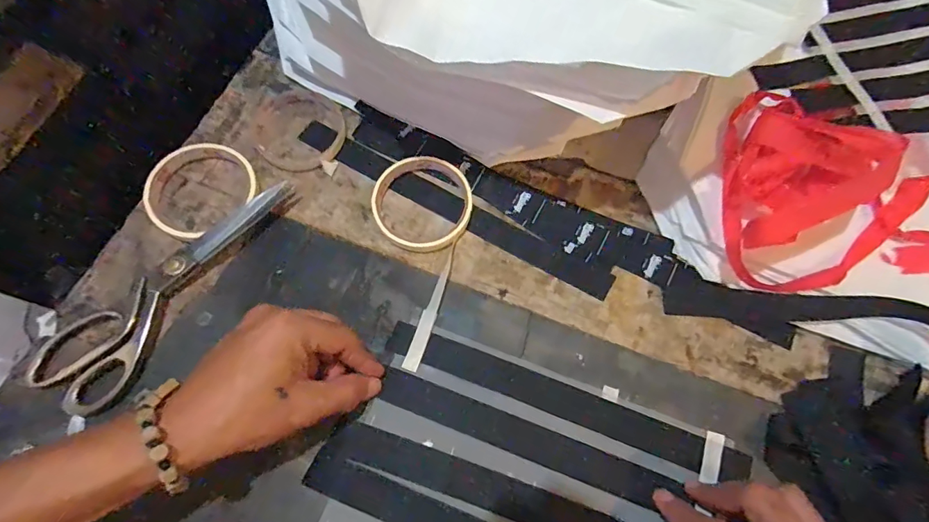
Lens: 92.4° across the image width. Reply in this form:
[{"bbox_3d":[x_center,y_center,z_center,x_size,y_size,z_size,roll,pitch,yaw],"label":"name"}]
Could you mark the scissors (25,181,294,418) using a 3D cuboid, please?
[{"bbox_3d":[-0.237,0.009,0.355,0.073,0.016,0.220,27,69,9],"label":"scissors"}]

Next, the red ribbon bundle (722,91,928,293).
[{"bbox_3d":[0.294,-0.069,0.352,0.166,0.067,0.180,-6,67,-4],"label":"red ribbon bundle"}]

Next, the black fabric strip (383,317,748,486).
[{"bbox_3d":[0.074,0.106,0.339,0.276,0.005,0.025,20,74,7],"label":"black fabric strip"}]

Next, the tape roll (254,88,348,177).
[{"bbox_3d":[-0.153,-0.122,0.412,0.091,0.011,0.080,20,68,6],"label":"tape roll"}]

